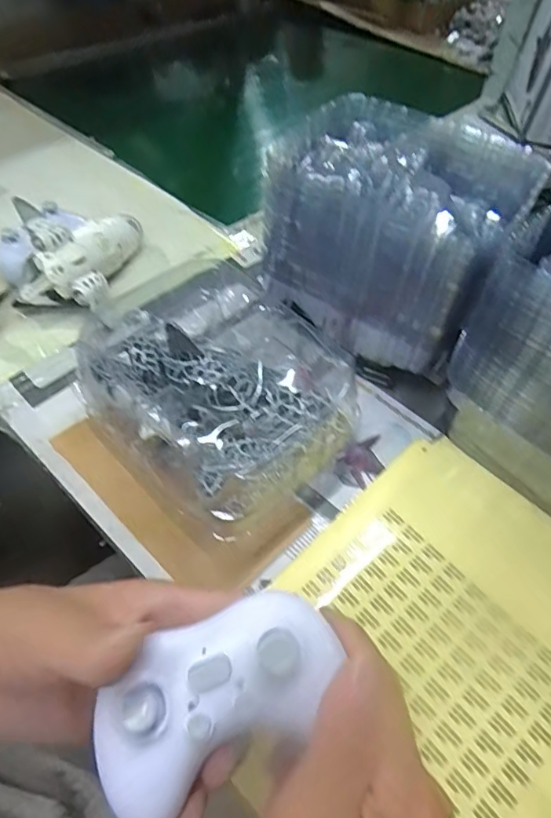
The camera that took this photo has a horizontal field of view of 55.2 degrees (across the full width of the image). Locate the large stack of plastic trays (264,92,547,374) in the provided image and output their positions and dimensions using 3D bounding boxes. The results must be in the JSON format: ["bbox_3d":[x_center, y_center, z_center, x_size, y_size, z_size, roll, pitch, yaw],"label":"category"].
[{"bbox_3d":[0.108,-0.156,0.502,0.210,0.173,0.179,29,55,18],"label":"large stack of plastic trays"}]

